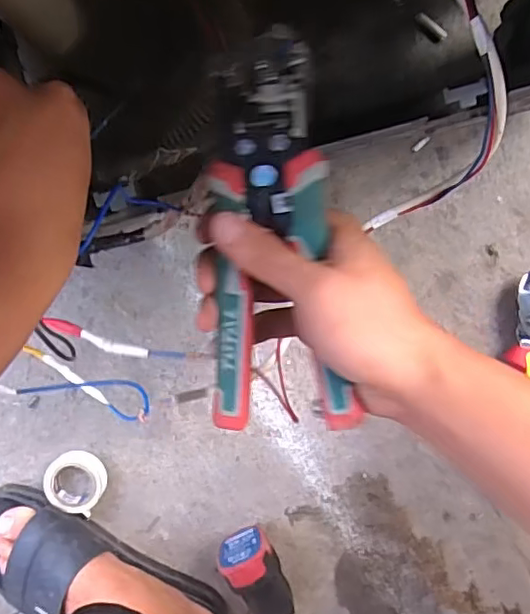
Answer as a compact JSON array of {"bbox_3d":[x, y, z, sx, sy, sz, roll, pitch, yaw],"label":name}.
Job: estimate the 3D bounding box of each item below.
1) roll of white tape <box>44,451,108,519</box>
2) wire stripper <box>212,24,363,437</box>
[{"bbox_3d":[-0.183,0.169,0.562,0.058,0.022,0.058,0,95,1],"label":"roll of white tape"},{"bbox_3d":[0.010,-0.035,0.307,0.075,0.017,0.205,0,100,2],"label":"wire stripper"}]

